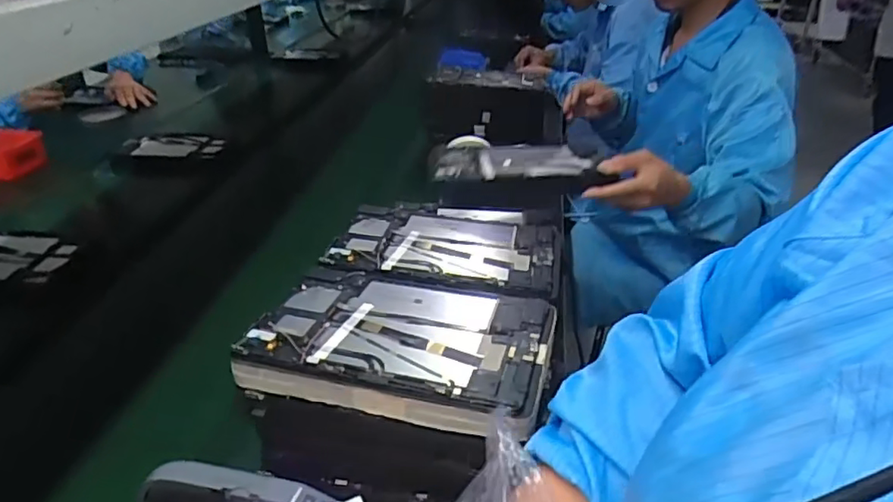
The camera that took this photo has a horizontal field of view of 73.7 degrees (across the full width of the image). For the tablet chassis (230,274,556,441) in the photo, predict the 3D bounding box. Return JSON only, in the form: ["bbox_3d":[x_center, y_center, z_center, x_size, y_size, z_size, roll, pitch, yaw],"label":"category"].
[{"bbox_3d":[-0.034,0.073,0.515,0.242,0.025,0.163,7,27,14],"label":"tablet chassis"}]

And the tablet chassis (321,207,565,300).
[{"bbox_3d":[0.001,-0.007,0.653,0.241,0.014,0.153,8,26,11],"label":"tablet chassis"}]

